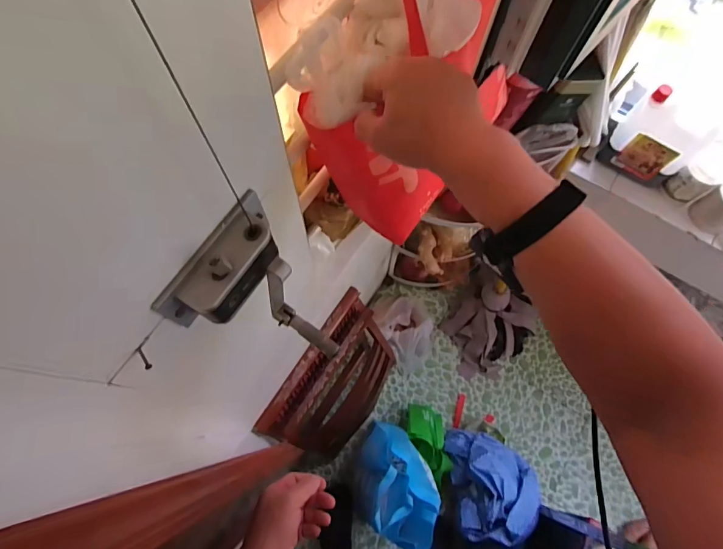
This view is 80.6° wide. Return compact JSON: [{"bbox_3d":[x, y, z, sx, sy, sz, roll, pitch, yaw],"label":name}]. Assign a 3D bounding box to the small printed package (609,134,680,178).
[{"bbox_3d":[0.642,-0.264,0.968,0.097,0.111,0.009,31,74,9],"label":"small printed package"}]

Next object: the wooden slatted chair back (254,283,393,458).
[{"bbox_3d":[-0.054,0.324,1.219,0.205,0.496,0.411,32,74,9],"label":"wooden slatted chair back"}]

